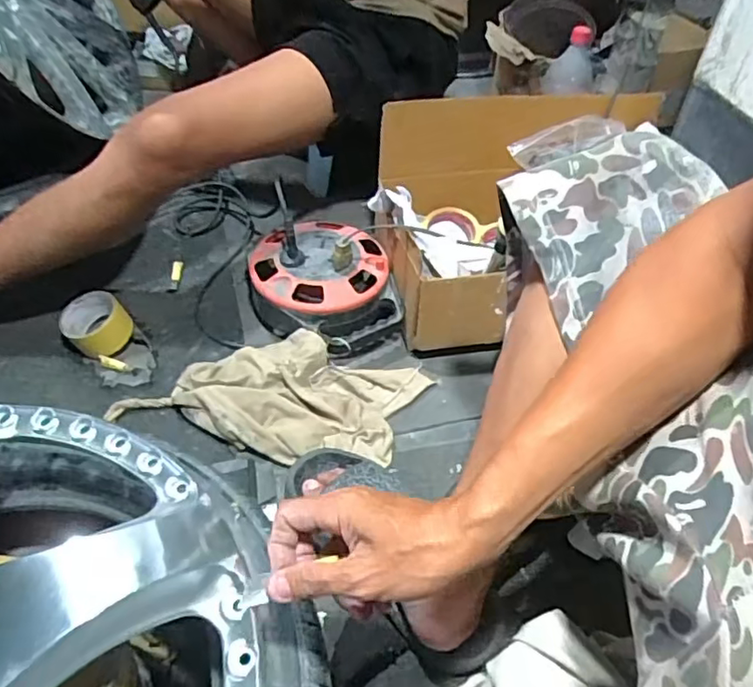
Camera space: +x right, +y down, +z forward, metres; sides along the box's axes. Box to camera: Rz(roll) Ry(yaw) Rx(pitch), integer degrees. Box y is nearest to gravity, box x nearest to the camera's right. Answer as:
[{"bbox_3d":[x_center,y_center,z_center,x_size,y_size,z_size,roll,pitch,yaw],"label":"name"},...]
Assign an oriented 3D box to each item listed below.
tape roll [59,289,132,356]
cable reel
[{"bbox_3d":[-0.402,-0.029,0.867,0.088,0.043,0.086,2,46,-2],"label":"tape roll"},{"bbox_3d":[-0.079,-0.086,0.906,0.206,0.110,0.239,-10,47,-13],"label":"cable reel"}]

